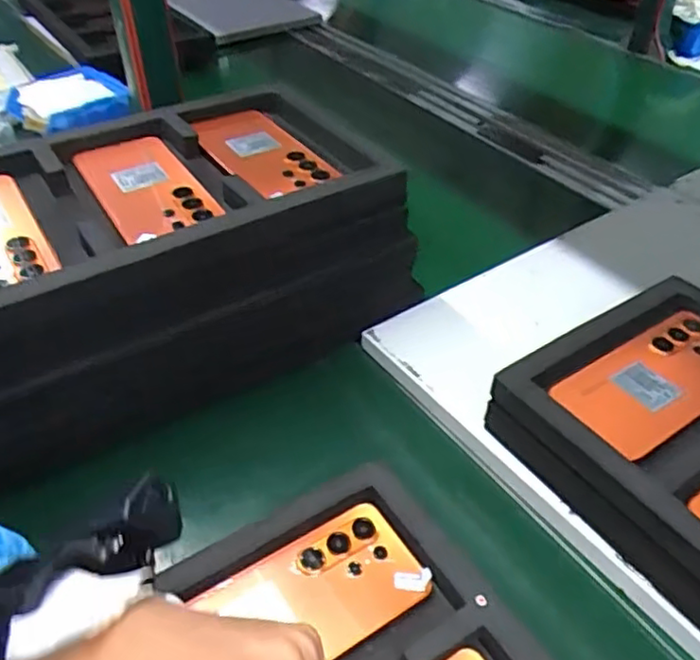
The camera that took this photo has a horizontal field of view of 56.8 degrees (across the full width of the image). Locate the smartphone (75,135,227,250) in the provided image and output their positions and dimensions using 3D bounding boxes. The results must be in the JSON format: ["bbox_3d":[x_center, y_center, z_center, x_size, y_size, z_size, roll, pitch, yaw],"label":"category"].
[{"bbox_3d":[-0.166,-0.115,0.527,0.077,0.013,0.161,-27,48,-17],"label":"smartphone"}]

